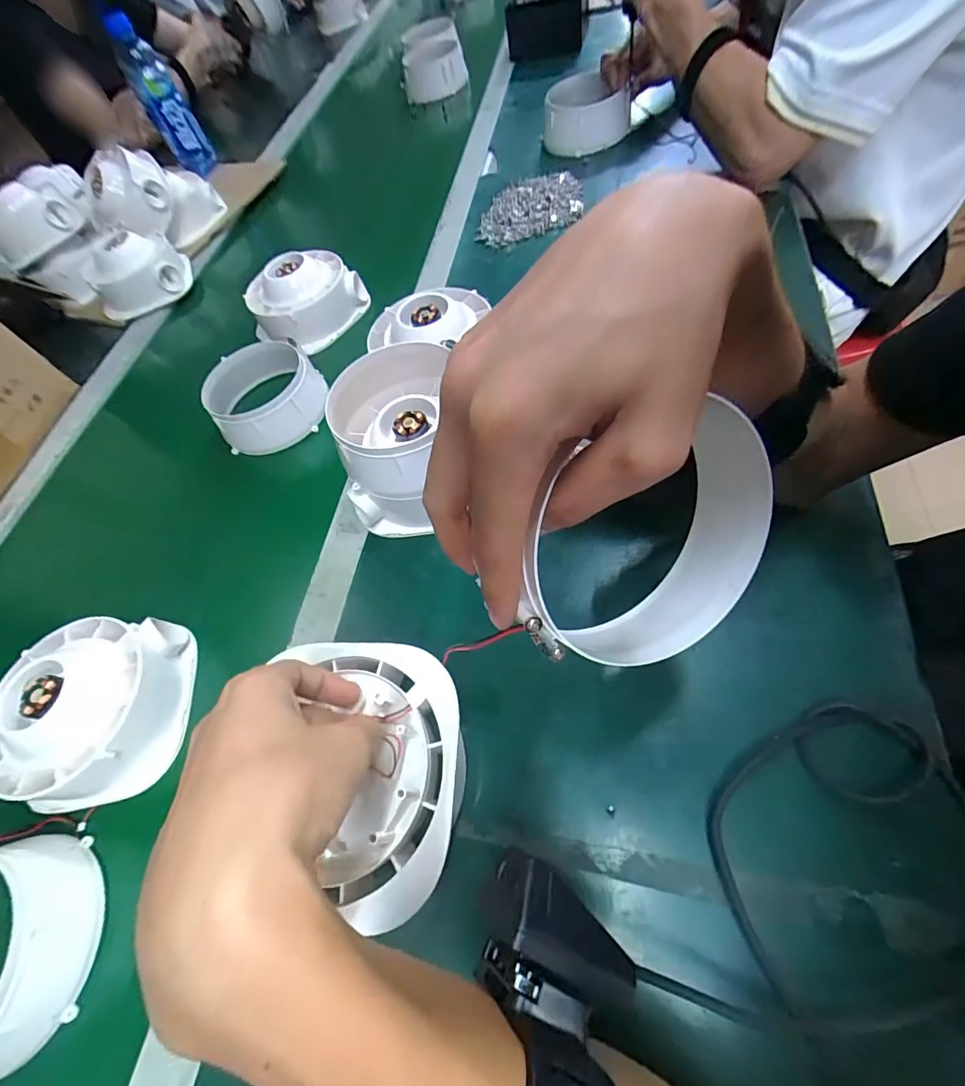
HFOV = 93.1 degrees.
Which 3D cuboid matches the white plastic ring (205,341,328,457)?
[{"bbox_3d":[-0.242,-0.166,0.513,0.120,0.053,0.121,-5,60,9],"label":"white plastic ring"}]

